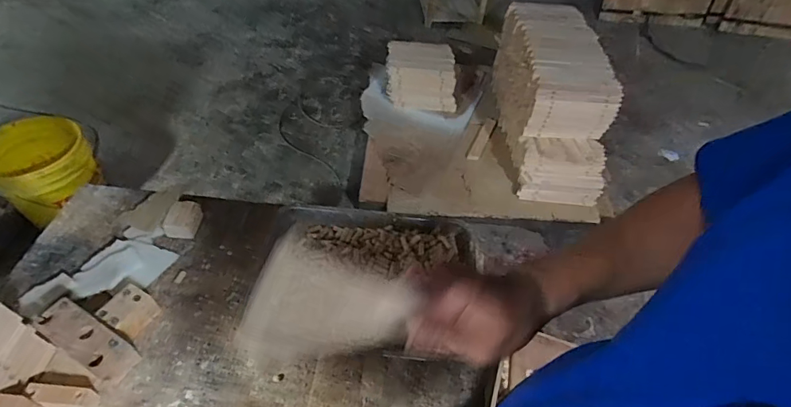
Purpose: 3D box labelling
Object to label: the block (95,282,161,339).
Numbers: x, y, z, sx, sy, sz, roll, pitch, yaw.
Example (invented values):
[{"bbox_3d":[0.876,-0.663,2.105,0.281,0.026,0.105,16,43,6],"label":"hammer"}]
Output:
[{"bbox_3d":[-0.440,0.183,0.749,0.062,0.064,0.068,26,53,20],"label":"block"}]

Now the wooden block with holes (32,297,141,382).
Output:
[{"bbox_3d":[-0.469,0.204,0.679,0.164,0.030,0.059,24,52,18],"label":"wooden block with holes"}]

